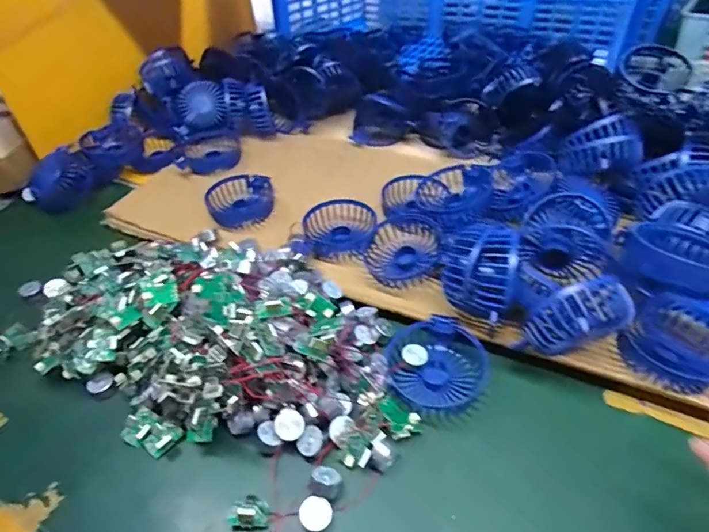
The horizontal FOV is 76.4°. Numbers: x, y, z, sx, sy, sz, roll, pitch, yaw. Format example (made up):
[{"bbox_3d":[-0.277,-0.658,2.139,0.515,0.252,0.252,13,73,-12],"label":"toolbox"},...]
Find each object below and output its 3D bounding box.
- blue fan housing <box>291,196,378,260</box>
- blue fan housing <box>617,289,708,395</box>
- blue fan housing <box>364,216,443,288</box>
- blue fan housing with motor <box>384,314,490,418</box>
[{"bbox_3d":[-0.023,-0.047,0.551,0.095,0.031,0.095,-3,43,2],"label":"blue fan housing"},{"bbox_3d":[0.287,0.069,0.386,0.090,0.056,0.093,-36,51,-29],"label":"blue fan housing"},{"bbox_3d":[0.054,-0.014,0.503,0.080,0.035,0.078,-3,43,2],"label":"blue fan housing"},{"bbox_3d":[0.076,0.090,0.414,0.089,0.031,0.083,-3,43,2],"label":"blue fan housing with motor"}]

